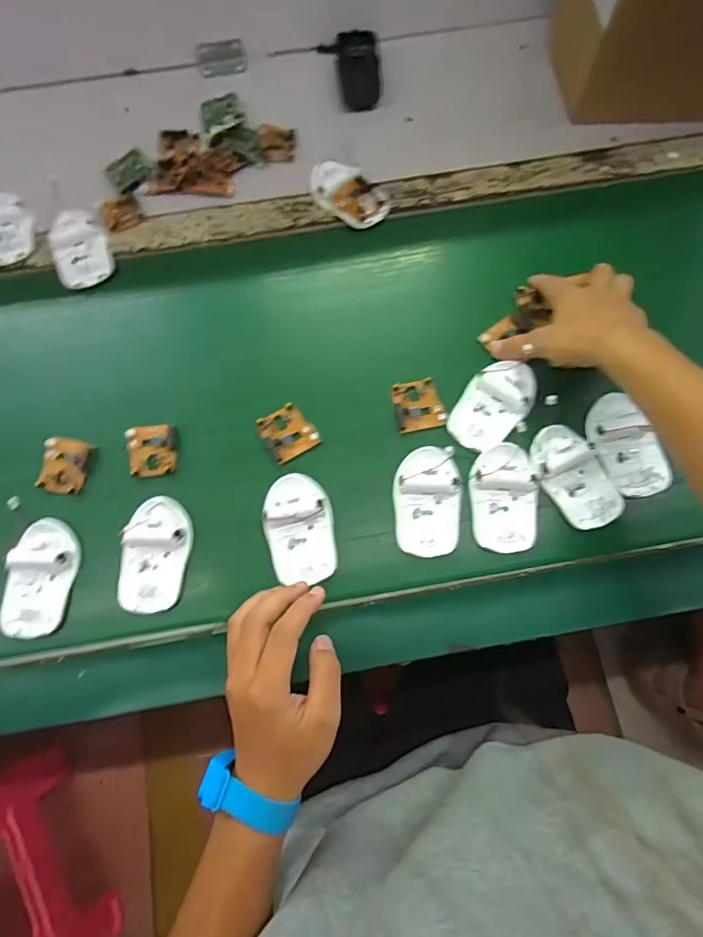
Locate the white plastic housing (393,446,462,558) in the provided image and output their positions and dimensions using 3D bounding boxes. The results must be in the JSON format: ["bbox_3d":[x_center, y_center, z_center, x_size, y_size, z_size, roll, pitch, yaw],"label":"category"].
[{"bbox_3d":[0.070,0.028,0.447,0.059,0.019,0.097,-3,74,1],"label":"white plastic housing"}]

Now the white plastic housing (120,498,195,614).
[{"bbox_3d":[-0.176,0.075,0.437,0.058,0.018,0.097,4,74,3],"label":"white plastic housing"}]

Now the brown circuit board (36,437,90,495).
[{"bbox_3d":[-0.275,-0.003,0.472,0.043,0.009,0.055,3,74,2],"label":"brown circuit board"}]

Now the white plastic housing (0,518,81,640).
[{"bbox_3d":[-0.276,0.097,0.438,0.055,0.016,0.099,8,74,4],"label":"white plastic housing"}]

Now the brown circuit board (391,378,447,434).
[{"bbox_3d":[0.064,-0.061,0.477,0.046,0.008,0.051,-10,74,-1],"label":"brown circuit board"}]

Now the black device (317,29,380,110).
[{"bbox_3d":[0.008,-0.489,0.606,0.050,0.030,0.092,-10,74,-1],"label":"black device"}]

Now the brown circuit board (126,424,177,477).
[{"bbox_3d":[-0.191,-0.018,0.472,0.047,0.010,0.051,-6,74,0],"label":"brown circuit board"}]

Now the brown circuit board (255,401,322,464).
[{"bbox_3d":[-0.061,-0.036,0.475,0.047,0.013,0.052,-32,75,-7],"label":"brown circuit board"}]

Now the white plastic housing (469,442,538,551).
[{"bbox_3d":[0.138,0.025,0.443,0.058,0.015,0.096,-2,74,1],"label":"white plastic housing"}]

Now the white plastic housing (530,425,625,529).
[{"bbox_3d":[0.205,0.005,0.446,0.060,0.014,0.097,-27,75,-6],"label":"white plastic housing"}]

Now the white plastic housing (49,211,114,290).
[{"bbox_3d":[-0.293,-0.238,0.533,0.056,0.017,0.086,-20,74,-4],"label":"white plastic housing"}]

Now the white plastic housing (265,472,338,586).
[{"bbox_3d":[-0.047,0.050,0.438,0.060,0.032,0.096,-6,74,0],"label":"white plastic housing"}]

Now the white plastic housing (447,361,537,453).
[{"bbox_3d":[0.136,-0.062,0.467,0.058,0.018,0.097,35,78,11],"label":"white plastic housing"}]

